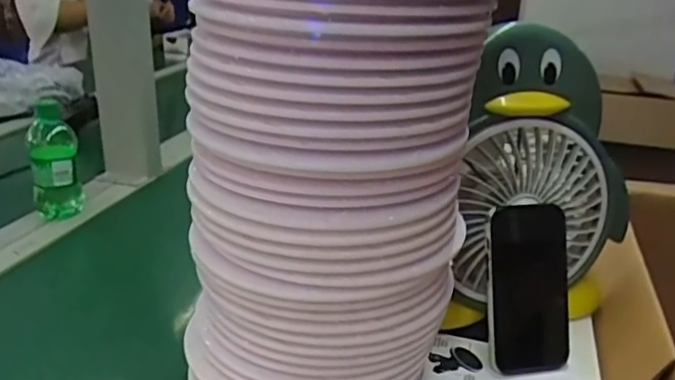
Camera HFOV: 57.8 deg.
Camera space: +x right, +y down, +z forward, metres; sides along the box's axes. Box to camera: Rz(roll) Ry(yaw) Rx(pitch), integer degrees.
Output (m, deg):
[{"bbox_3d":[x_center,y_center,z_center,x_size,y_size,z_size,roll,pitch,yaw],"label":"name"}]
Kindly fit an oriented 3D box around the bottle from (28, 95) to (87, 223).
[{"bbox_3d":[-0.386,-0.040,0.835,0.063,0.150,0.053,-9,25,-27],"label":"bottle"}]

